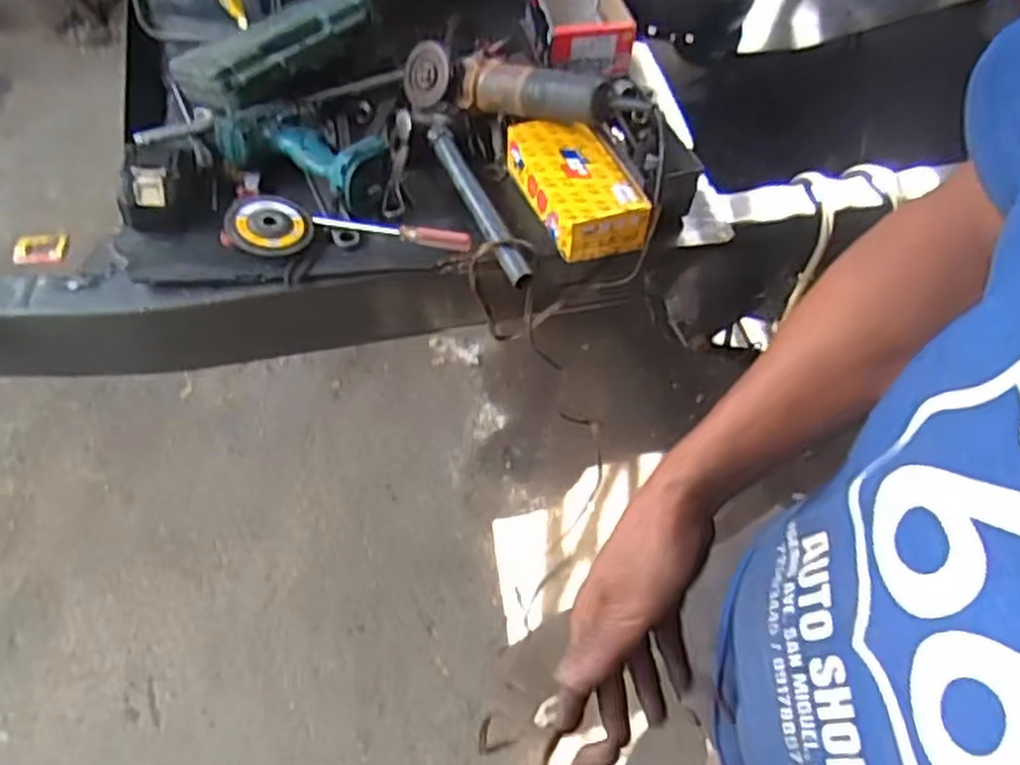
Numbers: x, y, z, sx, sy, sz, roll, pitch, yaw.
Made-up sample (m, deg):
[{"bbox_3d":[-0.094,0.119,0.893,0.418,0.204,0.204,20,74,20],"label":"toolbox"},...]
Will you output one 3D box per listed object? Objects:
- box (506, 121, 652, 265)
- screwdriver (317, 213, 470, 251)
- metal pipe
[{"bbox_3d":[0.076,-0.240,0.936,0.103,0.060,0.193,-19,59,-14],"label":"box"},{"bbox_3d":[-0.136,-0.178,0.892,0.187,0.028,0.025,14,57,8],"label":"screwdriver"},{"bbox_3d":[-0.040,-0.221,0.935,0.030,0.028,0.266,-19,59,-14],"label":"metal pipe"}]

